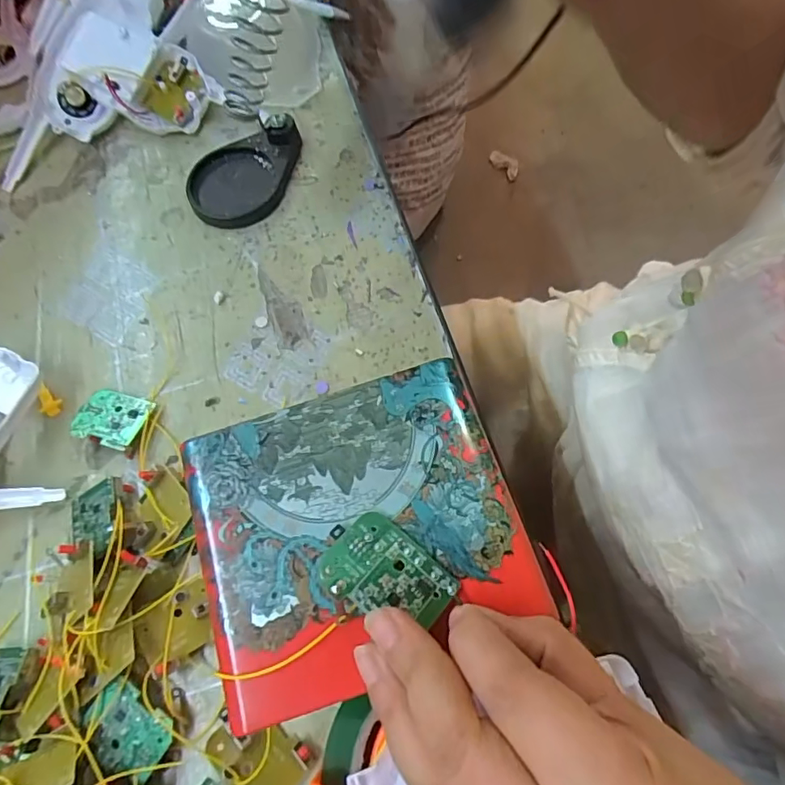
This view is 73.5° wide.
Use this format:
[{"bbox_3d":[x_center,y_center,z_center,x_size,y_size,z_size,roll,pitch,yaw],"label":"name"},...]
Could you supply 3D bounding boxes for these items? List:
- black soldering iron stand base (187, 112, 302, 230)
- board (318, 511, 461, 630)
[{"bbox_3d":[-0.102,-0.153,0.367,0.084,0.025,0.065,-19,68,-5],"label":"black soldering iron stand base"},{"bbox_3d":[-0.002,0.063,0.180,0.042,0.004,0.032,39,55,16],"label":"board"}]

